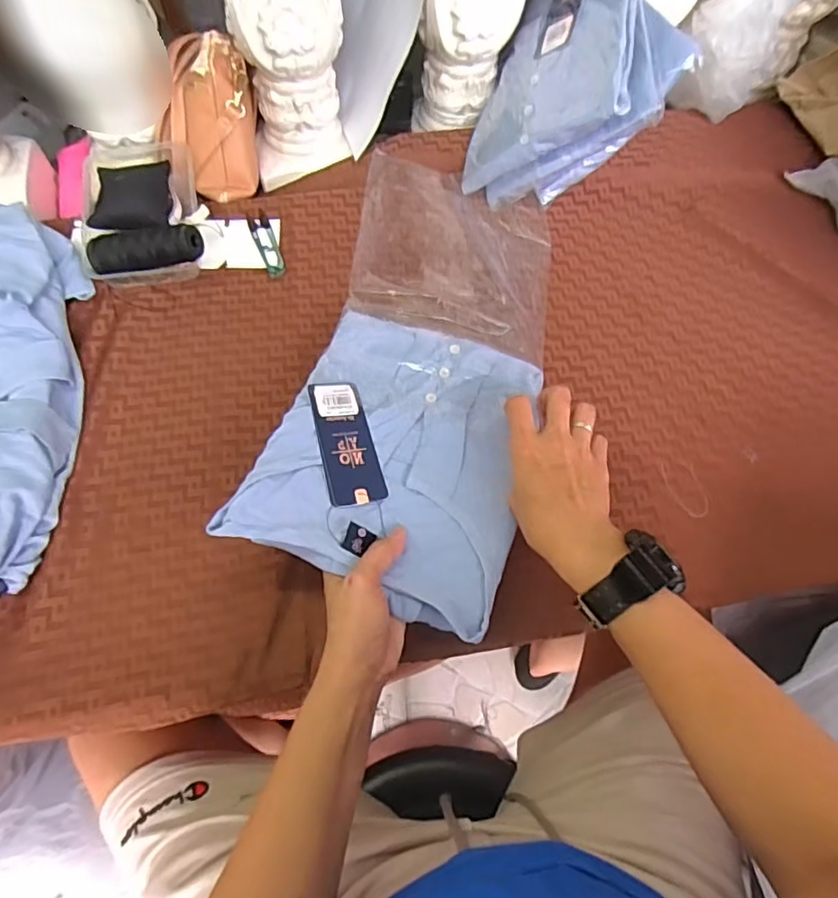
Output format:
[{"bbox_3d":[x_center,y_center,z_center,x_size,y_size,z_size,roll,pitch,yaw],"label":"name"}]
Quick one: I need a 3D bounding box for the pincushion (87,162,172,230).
[{"bbox_3d":[-0.320,-0.282,0.628,0.080,0.023,0.086,-7,63,-5],"label":"pincushion"}]

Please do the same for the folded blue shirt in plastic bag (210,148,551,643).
[{"bbox_3d":[0.008,-0.101,0.552,0.227,0.047,0.517,9,55,3],"label":"folded blue shirt in plastic bag"}]

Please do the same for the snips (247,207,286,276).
[{"bbox_3d":[-0.174,-0.238,0.648,0.024,0.005,0.104,-20,65,-11],"label":"snips"}]

